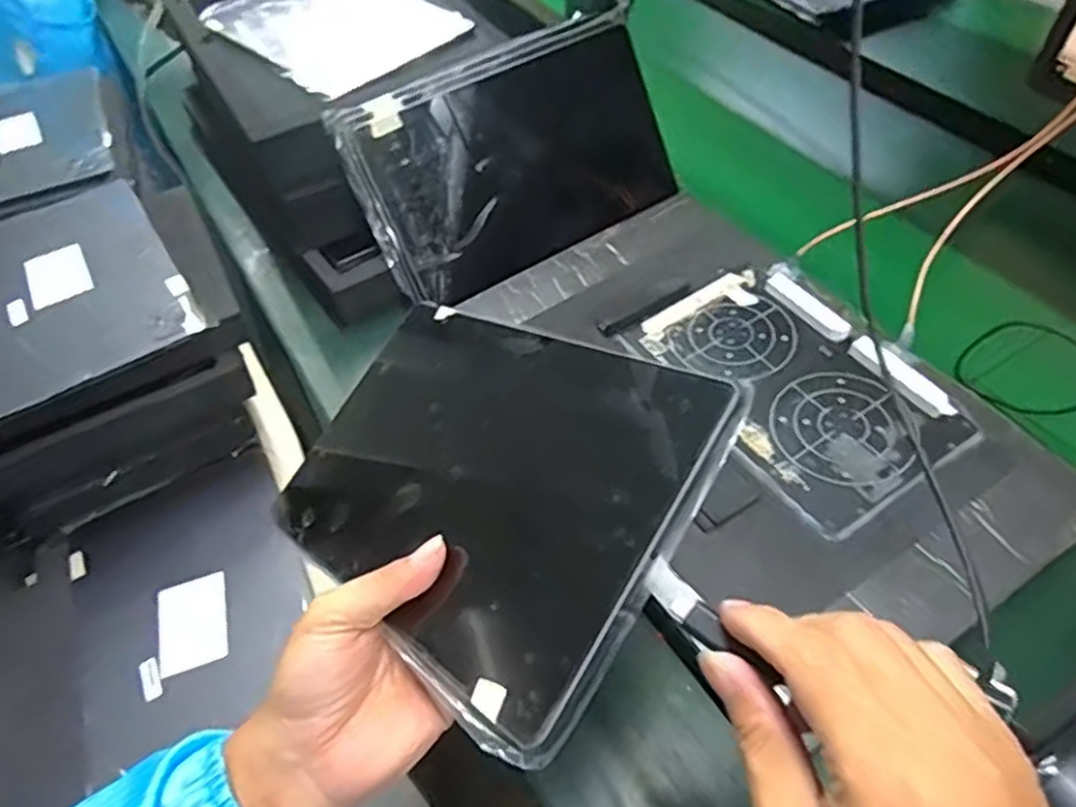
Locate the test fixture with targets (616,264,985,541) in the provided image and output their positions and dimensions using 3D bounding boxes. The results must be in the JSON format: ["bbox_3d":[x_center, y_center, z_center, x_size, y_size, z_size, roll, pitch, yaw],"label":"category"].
[{"bbox_3d":[0.175,-0.018,0.505,0.138,0.014,0.206,-24,54,-15],"label":"test fixture with targets"}]

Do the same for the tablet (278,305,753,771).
[{"bbox_3d":[-0.040,0.037,0.374,0.248,0.009,0.167,20,74,46],"label":"tablet"}]

